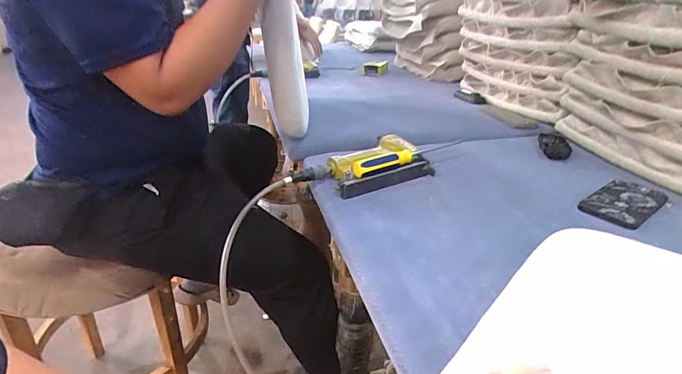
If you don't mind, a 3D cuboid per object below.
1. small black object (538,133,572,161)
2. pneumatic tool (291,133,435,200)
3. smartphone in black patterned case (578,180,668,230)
[{"bbox_3d":[0.436,-0.083,0.805,0.055,0.015,0.113,8,28,15],"label":"small black object"},{"bbox_3d":[0.042,-0.034,0.670,0.222,0.043,0.114,-16,31,-29],"label":"pneumatic tool"},{"bbox_3d":[0.438,0.021,0.607,0.156,0.009,0.076,-18,32,-32],"label":"smartphone in black patterned case"}]

